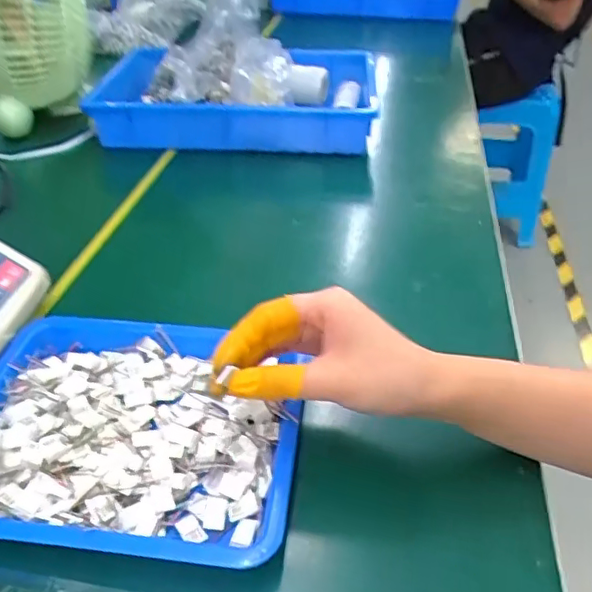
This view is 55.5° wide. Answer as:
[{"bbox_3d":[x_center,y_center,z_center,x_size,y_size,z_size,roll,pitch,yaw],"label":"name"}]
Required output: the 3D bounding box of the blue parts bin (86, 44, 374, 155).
[{"bbox_3d":[-0.072,-0.271,0.770,0.343,0.074,0.240,6,39,6],"label":"blue parts bin"}]

